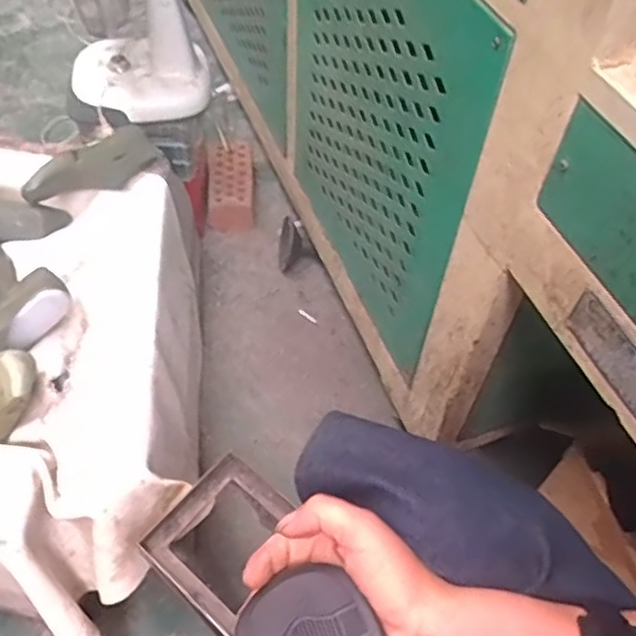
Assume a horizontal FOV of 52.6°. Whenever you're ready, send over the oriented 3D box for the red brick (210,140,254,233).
[{"bbox_3d":[-0.218,-0.326,1.622,0.109,0.081,0.242,-3,54,-4],"label":"red brick"}]

